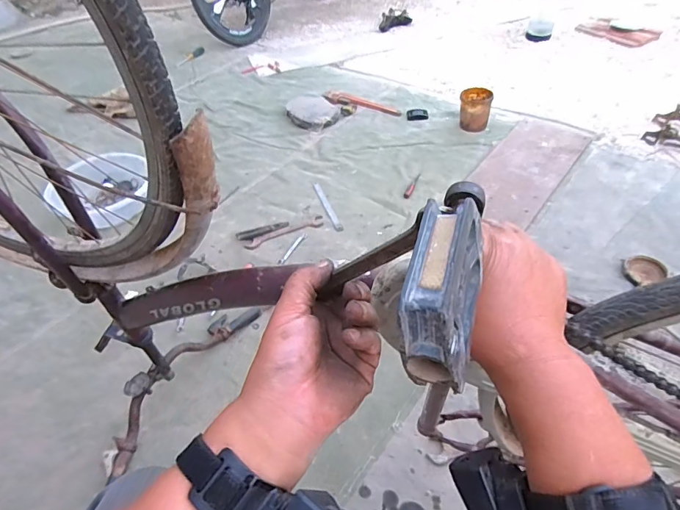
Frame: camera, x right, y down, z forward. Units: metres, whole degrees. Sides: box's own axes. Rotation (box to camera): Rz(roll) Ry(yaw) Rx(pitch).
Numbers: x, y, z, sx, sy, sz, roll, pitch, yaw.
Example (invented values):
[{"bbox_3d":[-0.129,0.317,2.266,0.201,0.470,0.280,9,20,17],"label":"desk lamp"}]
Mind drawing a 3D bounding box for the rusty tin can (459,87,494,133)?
[{"bbox_3d":[0.515,-0.554,1.677,0.116,0.129,0.114,-2,47,2],"label":"rusty tin can"}]

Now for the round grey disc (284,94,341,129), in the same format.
[{"bbox_3d":[-0.110,-0.583,1.778,0.206,0.057,0.214,-2,51,2],"label":"round grey disc"}]

